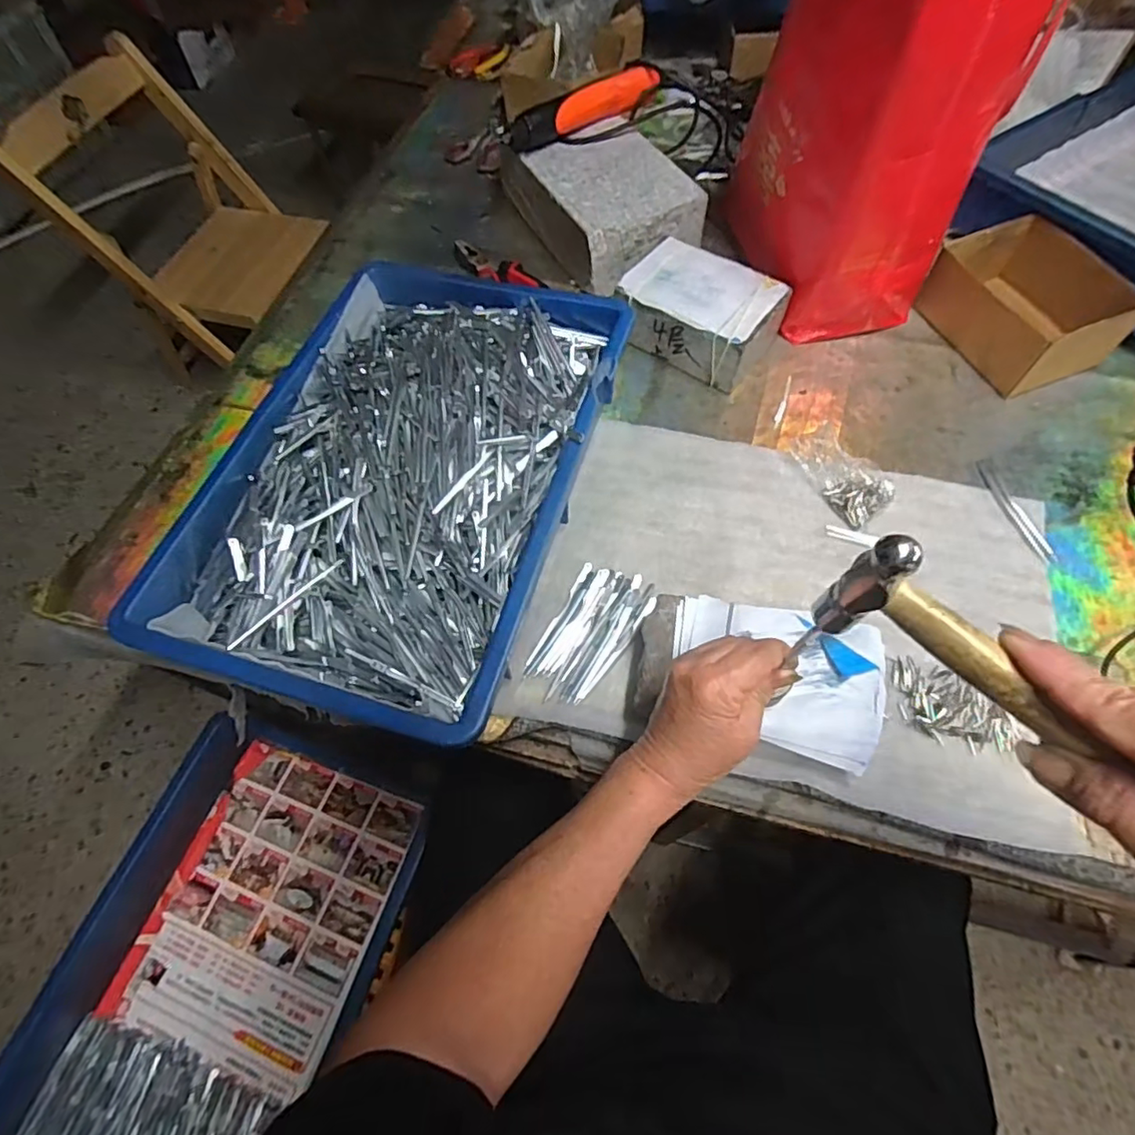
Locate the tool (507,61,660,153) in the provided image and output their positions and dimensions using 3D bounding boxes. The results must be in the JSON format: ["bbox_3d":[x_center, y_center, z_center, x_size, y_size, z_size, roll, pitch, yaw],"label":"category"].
[{"bbox_3d":[0.018,-0.523,0.678,0.205,0.035,0.039,-34,66,-15],"label":"tool"}]

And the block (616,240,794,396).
[{"bbox_3d":[0.138,-0.264,0.615,0.146,0.072,0.112,32,68,18],"label":"block"}]

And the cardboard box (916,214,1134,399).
[{"bbox_3d":[0.452,-0.261,0.589,0.124,0.077,0.166,-25,64,-10],"label":"cardboard box"}]

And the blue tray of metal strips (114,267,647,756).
[{"bbox_3d":[-0.135,-0.085,0.523,0.288,0.083,0.430,15,64,10],"label":"blue tray of metal strips"}]

